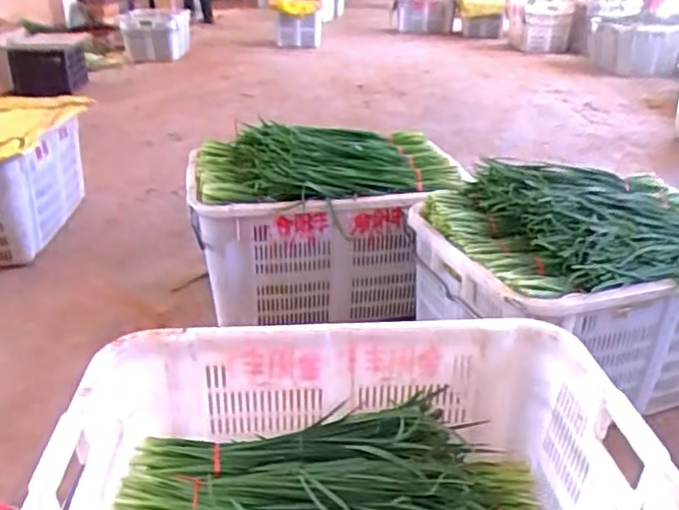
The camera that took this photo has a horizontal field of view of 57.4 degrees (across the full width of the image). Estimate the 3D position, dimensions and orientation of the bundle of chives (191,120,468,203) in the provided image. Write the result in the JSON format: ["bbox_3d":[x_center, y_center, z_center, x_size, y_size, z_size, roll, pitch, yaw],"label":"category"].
[{"bbox_3d":[-0.033,-0.249,1.505,0.616,0.095,0.410,-5,28,-11],"label":"bundle of chives"}]

